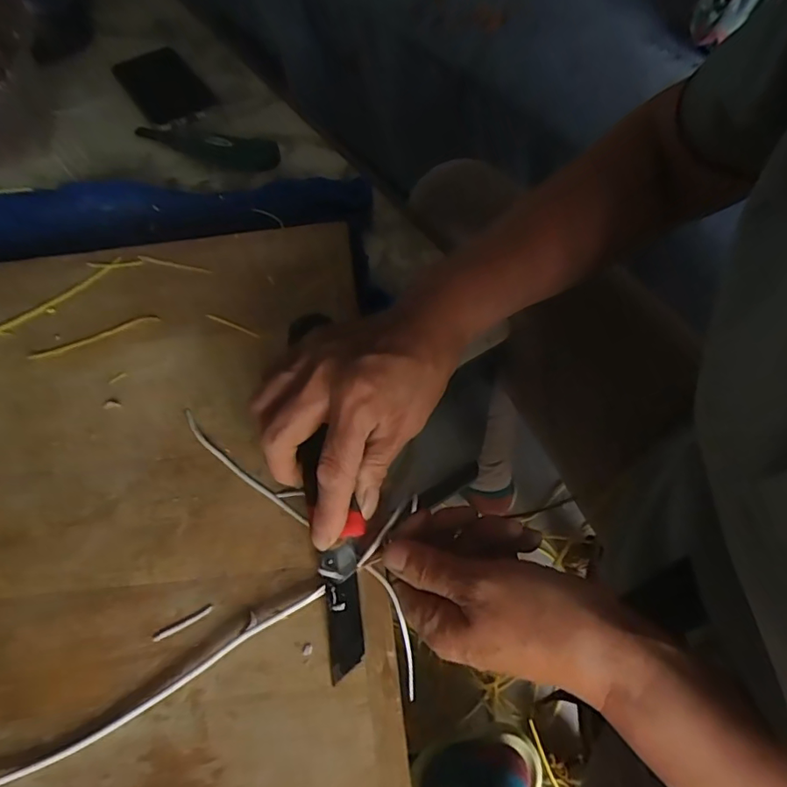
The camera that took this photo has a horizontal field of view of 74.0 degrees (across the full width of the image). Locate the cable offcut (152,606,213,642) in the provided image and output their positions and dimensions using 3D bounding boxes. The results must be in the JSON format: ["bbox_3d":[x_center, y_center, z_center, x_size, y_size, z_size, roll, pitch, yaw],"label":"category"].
[{"bbox_3d":[-0.106,0.115,0.261,0.030,0.004,0.004,-24,59,-11],"label":"cable offcut"}]

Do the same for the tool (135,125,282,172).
[{"bbox_3d":[-0.196,-0.252,0.525,0.174,0.019,0.045,14,60,13],"label":"tool"}]

